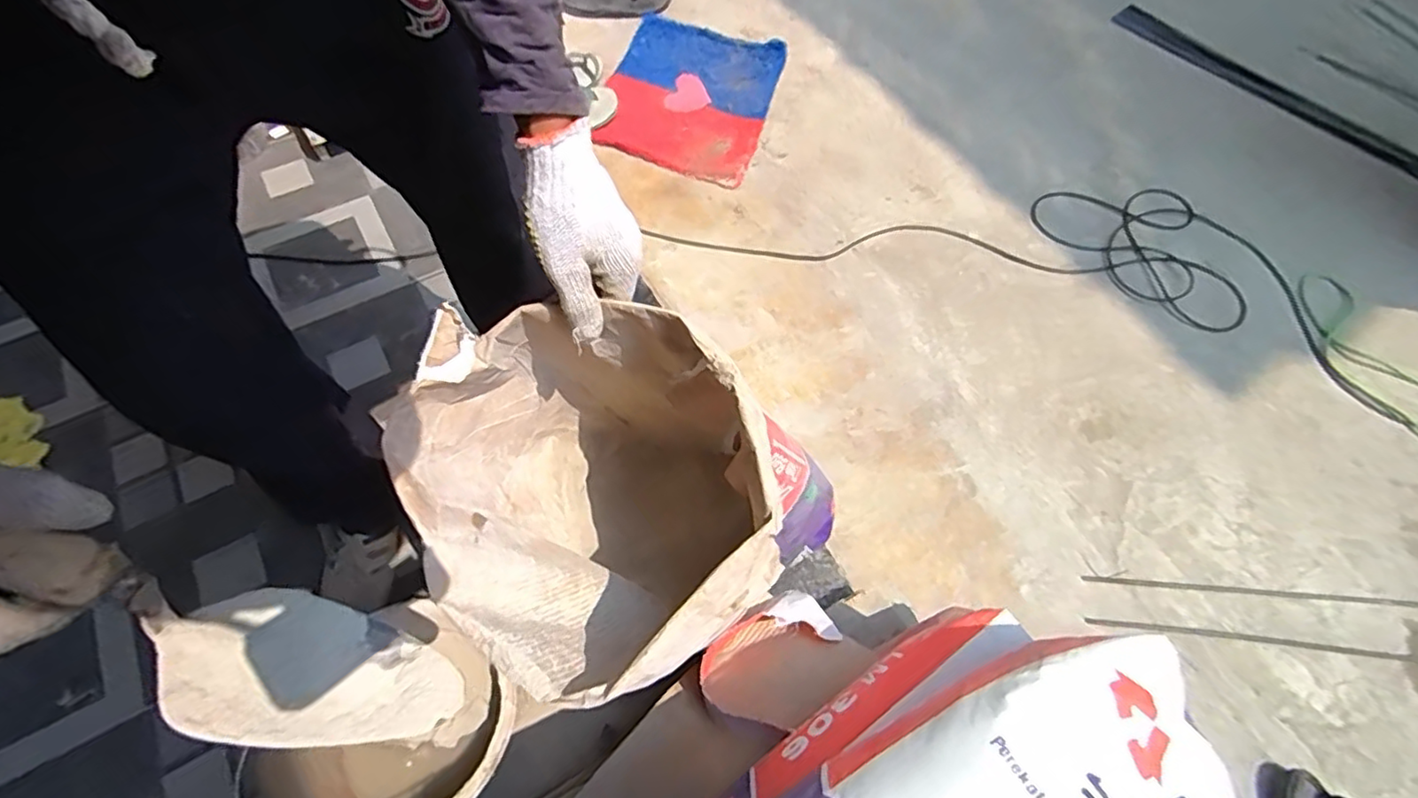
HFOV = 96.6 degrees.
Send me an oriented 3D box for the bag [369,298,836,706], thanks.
[{"bbox_3d":[-0.089,0.119,0.592,0.266,0.399,0.310,-10,61,-5],"label":"bag"}]

